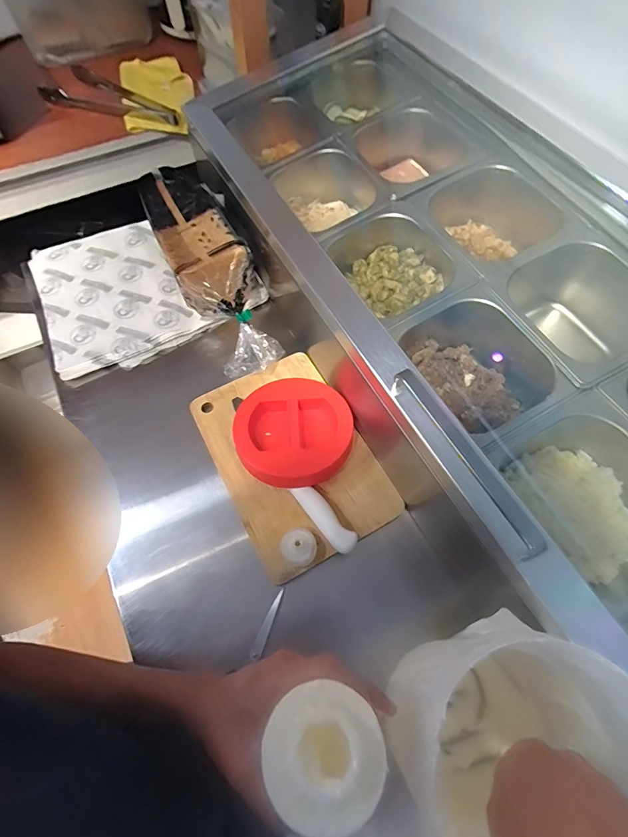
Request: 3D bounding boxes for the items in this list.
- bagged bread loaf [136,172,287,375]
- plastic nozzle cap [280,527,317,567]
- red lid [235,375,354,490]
[{"bbox_3d":[-0.169,-0.250,0.661,0.127,0.117,0.382,-27,66,-12],"label":"bagged bread loaf"},{"bbox_3d":[-0.019,0.160,0.495,0.043,0.033,0.043,-18,64,-8],"label":"plastic nozzle cap"},{"bbox_3d":[-0.028,0.016,0.557,0.152,0.052,0.164,0,63,0],"label":"red lid"}]

